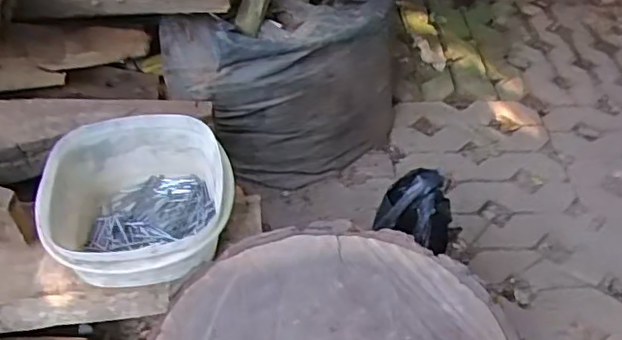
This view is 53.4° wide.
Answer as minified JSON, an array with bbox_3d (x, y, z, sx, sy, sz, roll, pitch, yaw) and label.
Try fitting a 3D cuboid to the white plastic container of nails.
[{"bbox_3d":[-0.160,0.033,0.585,0.165,0.082,0.157,-2,42,-5],"label":"white plastic container of nails"}]

